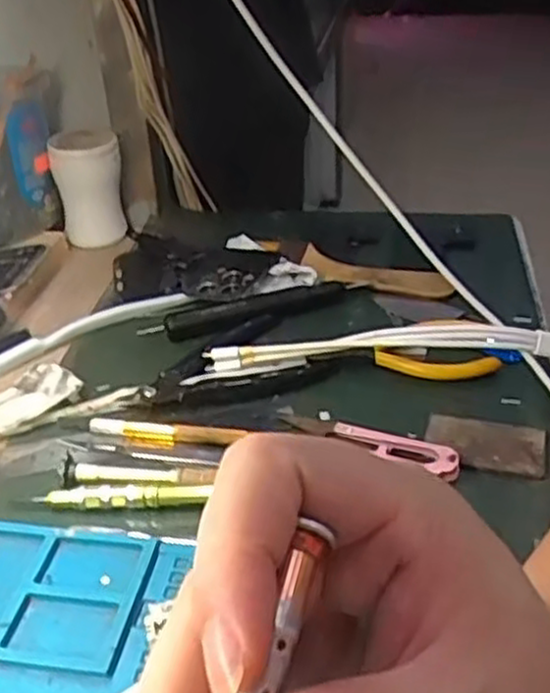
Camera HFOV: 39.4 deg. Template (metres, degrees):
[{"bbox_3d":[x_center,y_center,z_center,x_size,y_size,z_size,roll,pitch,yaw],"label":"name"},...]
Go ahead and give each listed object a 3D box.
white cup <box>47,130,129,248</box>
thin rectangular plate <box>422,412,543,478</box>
[{"bbox_3d":[-0.150,-0.128,0.625,0.052,0.083,0.051,-2,33,1],"label":"white cup"},{"bbox_3d":[0.111,0.049,0.404,0.059,0.006,0.039,7,35,14],"label":"thin rectangular plate"}]

